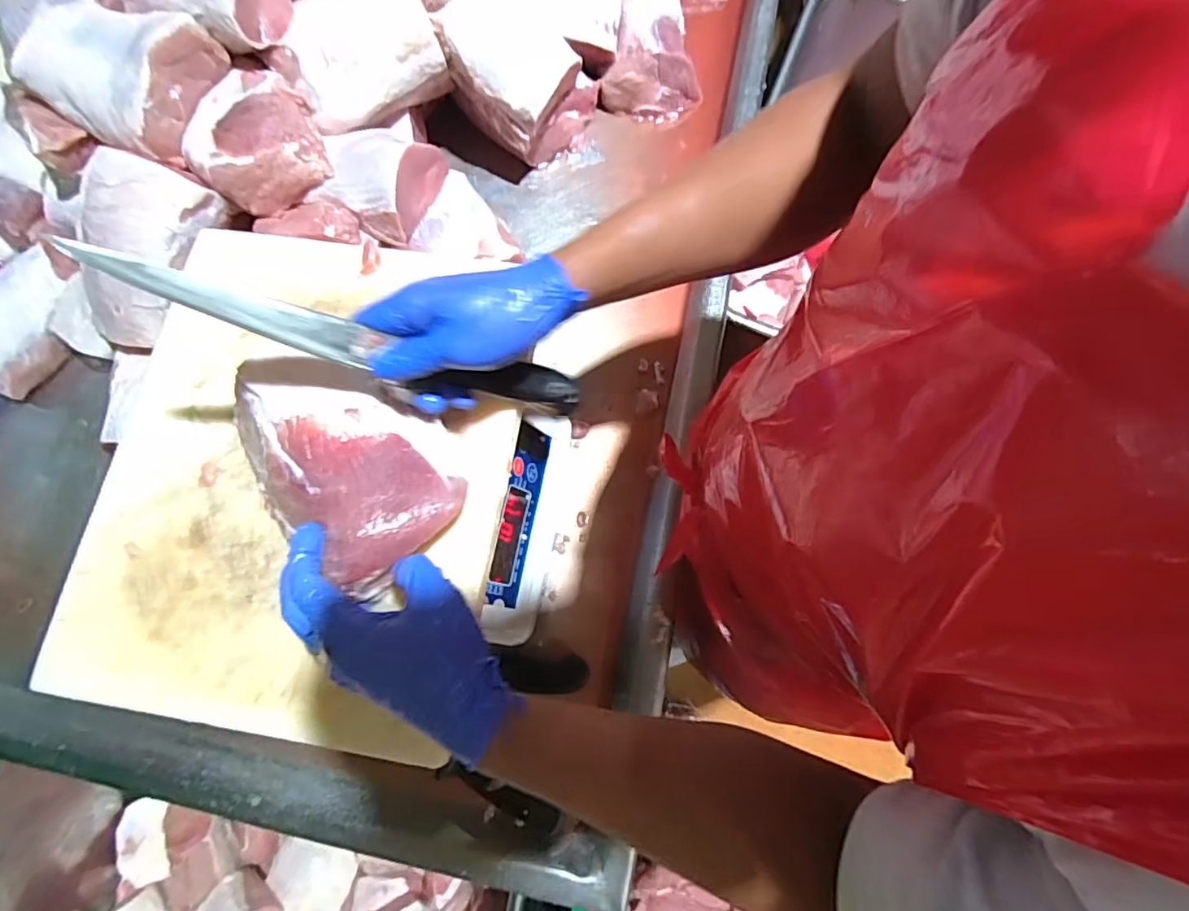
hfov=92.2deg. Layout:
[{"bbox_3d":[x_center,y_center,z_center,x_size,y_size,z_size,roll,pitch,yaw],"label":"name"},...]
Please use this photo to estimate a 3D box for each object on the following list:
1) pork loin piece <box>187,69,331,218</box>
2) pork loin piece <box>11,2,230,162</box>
[{"bbox_3d":[-0.342,-0.318,0.578,0.118,0.052,0.118,-23,75,-4],"label":"pork loin piece"},{"bbox_3d":[-0.472,-0.380,0.553,0.184,0.055,0.127,24,77,8],"label":"pork loin piece"}]

